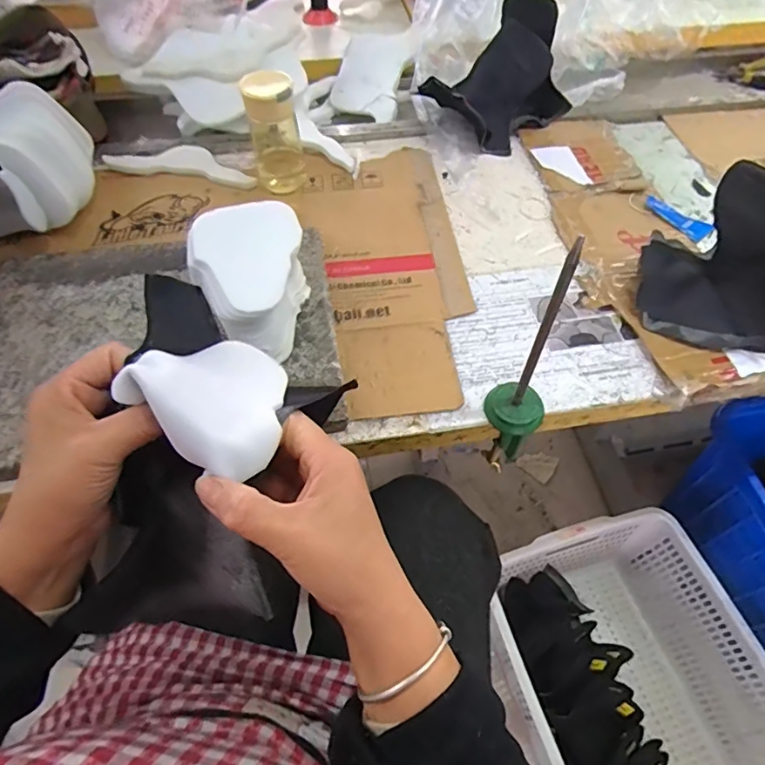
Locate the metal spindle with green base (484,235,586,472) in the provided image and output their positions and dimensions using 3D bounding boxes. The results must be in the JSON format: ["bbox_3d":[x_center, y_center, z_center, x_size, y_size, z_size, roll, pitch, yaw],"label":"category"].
[{"bbox_3d":[0.142,-0.002,0.499,0.058,0.307,0.050,28,60,17],"label":"metal spindle with green base"}]

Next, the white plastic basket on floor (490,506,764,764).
[{"bbox_3d":[0.466,0.573,0.938,0.407,0.245,0.585,-16,58,-11],"label":"white plastic basket on floor"}]

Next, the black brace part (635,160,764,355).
[{"bbox_3d":[0.384,-0.134,0.584,0.152,0.180,0.135,15,57,9],"label":"black brace part"}]

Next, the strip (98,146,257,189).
[{"bbox_3d":[-0.304,-0.335,0.794,0.212,0.026,0.062,7,56,4],"label":"strip"}]

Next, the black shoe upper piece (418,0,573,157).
[{"bbox_3d":[0.172,-0.472,0.797,0.197,0.150,0.159,-30,62,-19],"label":"black shoe upper piece"}]

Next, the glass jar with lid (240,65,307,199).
[{"bbox_3d":[-0.148,-0.342,0.719,0.068,0.165,0.060,-14,58,-10],"label":"glass jar with lid"}]

